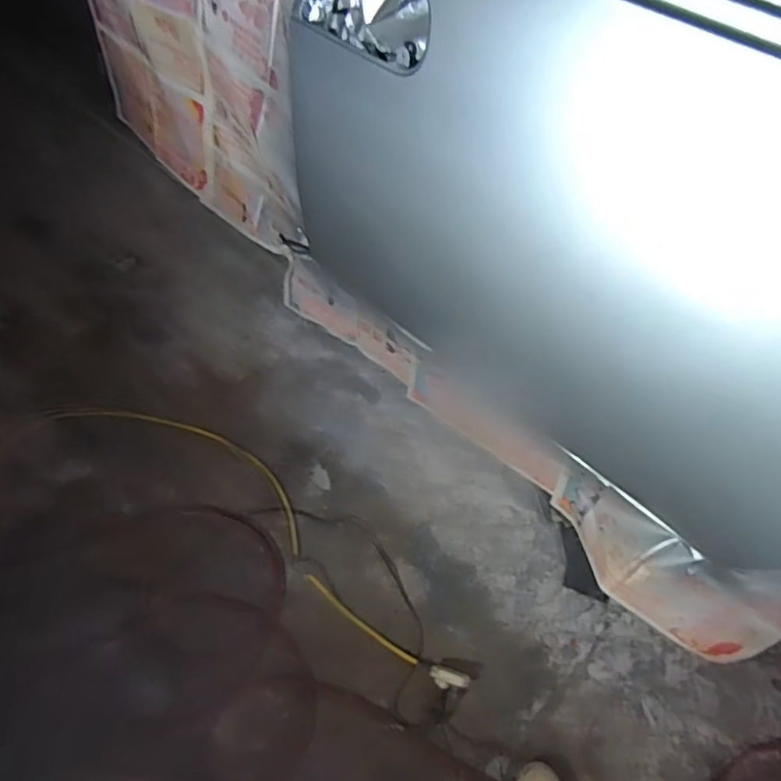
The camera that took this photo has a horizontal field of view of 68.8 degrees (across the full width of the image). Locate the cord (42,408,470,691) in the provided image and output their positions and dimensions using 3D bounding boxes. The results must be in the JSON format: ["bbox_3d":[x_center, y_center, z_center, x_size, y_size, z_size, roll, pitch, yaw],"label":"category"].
[{"bbox_3d":[-0.395,0.293,1.553,1.409,0.025,0.215,30,61,15],"label":"cord"}]

